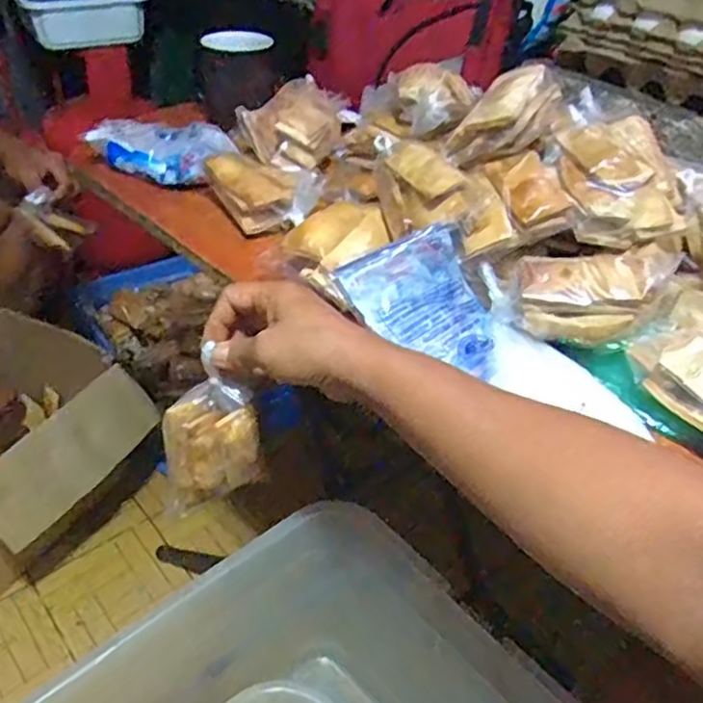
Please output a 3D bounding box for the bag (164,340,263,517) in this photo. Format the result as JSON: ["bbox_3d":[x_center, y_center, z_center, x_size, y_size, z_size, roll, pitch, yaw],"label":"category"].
[{"bbox_3d":[-0.106,0.072,0.515,0.068,0.123,0.031,-1,41,-10],"label":"bag"}]

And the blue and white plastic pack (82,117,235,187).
[{"bbox_3d":[-0.187,-0.212,0.683,0.147,0.045,0.084,26,43,21],"label":"blue and white plastic pack"}]

